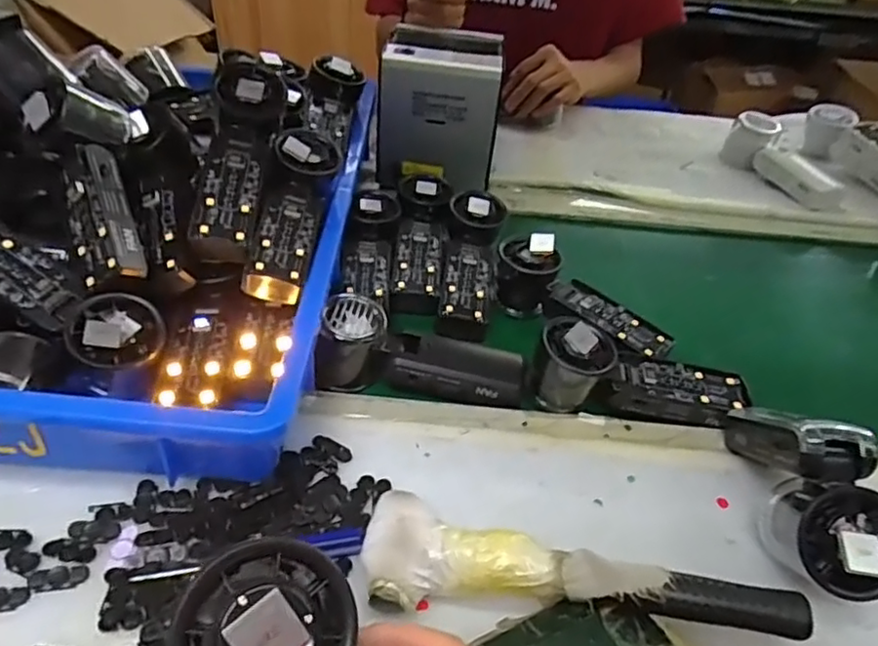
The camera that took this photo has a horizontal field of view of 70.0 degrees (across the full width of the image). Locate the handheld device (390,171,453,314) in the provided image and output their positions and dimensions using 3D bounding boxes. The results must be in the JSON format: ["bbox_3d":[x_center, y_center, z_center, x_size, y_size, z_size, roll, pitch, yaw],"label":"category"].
[{"bbox_3d":[-0.018,-0.075,0.598,0.050,0.041,0.186,5,53,0],"label":"handheld device"}]

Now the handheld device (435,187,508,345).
[{"bbox_3d":[0.031,-0.058,0.577,0.049,0.037,0.157,8,56,3],"label":"handheld device"}]

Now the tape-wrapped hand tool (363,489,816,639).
[{"bbox_3d":[0.070,0.135,0.339,0.218,0.042,0.055,8,38,3],"label":"tape-wrapped hand tool"}]

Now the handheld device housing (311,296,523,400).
[{"bbox_3d":[-0.009,0.018,0.479,0.156,0.047,0.066,8,38,3],"label":"handheld device housing"}]

